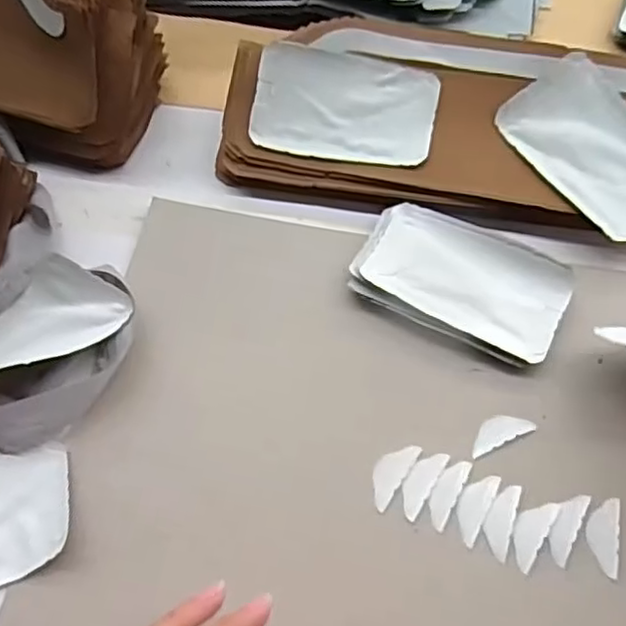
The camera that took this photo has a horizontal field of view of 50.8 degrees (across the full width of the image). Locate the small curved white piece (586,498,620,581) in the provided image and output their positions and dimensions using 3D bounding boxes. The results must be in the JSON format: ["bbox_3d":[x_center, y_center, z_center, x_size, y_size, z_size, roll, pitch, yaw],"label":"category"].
[{"bbox_3d":[0.153,0.116,0.345,0.016,0.004,0.040,12,63,7],"label":"small curved white piece"}]

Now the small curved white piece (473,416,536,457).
[{"bbox_3d":[0.106,0.066,0.373,0.039,0.004,0.015,-22,64,-11],"label":"small curved white piece"}]

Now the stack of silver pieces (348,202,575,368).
[{"bbox_3d":[0.092,-0.021,0.411,0.125,0.012,0.075,25,65,13],"label":"stack of silver pieces"}]

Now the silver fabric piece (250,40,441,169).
[{"bbox_3d":[0.021,-0.138,0.442,0.119,0.005,0.070,10,90,1],"label":"silver fabric piece"}]

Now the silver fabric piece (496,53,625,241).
[{"bbox_3d":[0.184,-0.107,0.426,0.071,0.009,0.119,-39,82,1],"label":"silver fabric piece"}]

